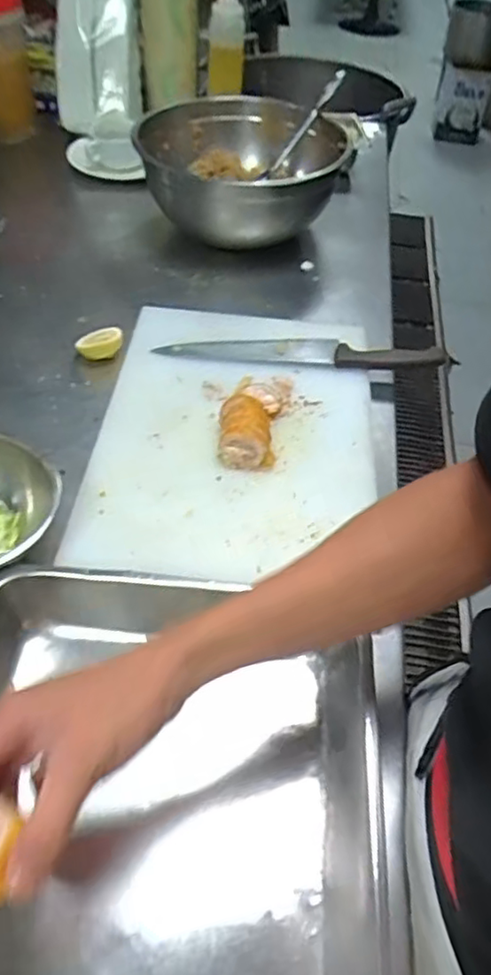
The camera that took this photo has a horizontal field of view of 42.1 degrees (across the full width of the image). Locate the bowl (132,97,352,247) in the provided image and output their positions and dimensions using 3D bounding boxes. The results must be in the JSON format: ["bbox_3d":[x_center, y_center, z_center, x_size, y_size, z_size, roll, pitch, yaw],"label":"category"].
[{"bbox_3d":[-0.018,-0.494,1.006,0.316,0.134,0.317,2,48,-2],"label":"bowl"}]

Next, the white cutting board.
[{"bbox_3d":[-0.011,-0.077,0.734,0.309,0.026,0.434,5,48,0],"label":"white cutting board"}]

